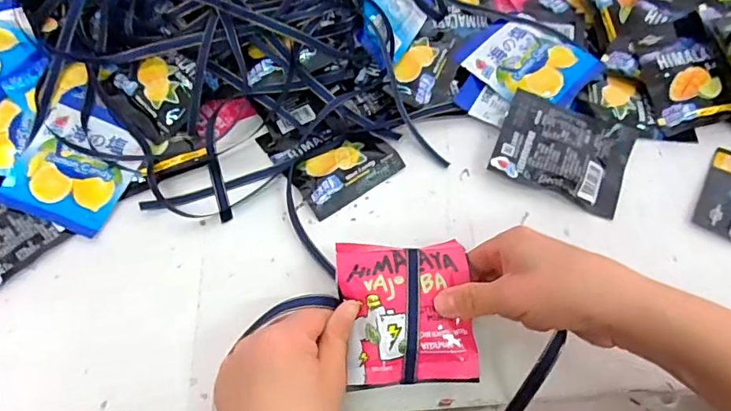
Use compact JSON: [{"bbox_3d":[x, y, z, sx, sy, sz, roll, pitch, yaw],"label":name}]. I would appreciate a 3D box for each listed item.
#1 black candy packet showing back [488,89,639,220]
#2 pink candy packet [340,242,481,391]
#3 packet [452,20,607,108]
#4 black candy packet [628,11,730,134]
[{"bbox_3d":[0.166,-0.047,0.422,0.105,0.016,0.087,22,63,13],"label":"black candy packet showing back"},{"bbox_3d":[0.027,0.067,0.335,0.085,0.023,0.092,-4,60,-1],"label":"pink candy packet"},{"bbox_3d":[0.149,-0.134,0.460,0.109,0.008,0.082,37,67,20],"label":"packet"},{"bbox_3d":[0.279,-0.116,0.444,0.072,0.015,0.094,-22,76,3],"label":"black candy packet"}]

